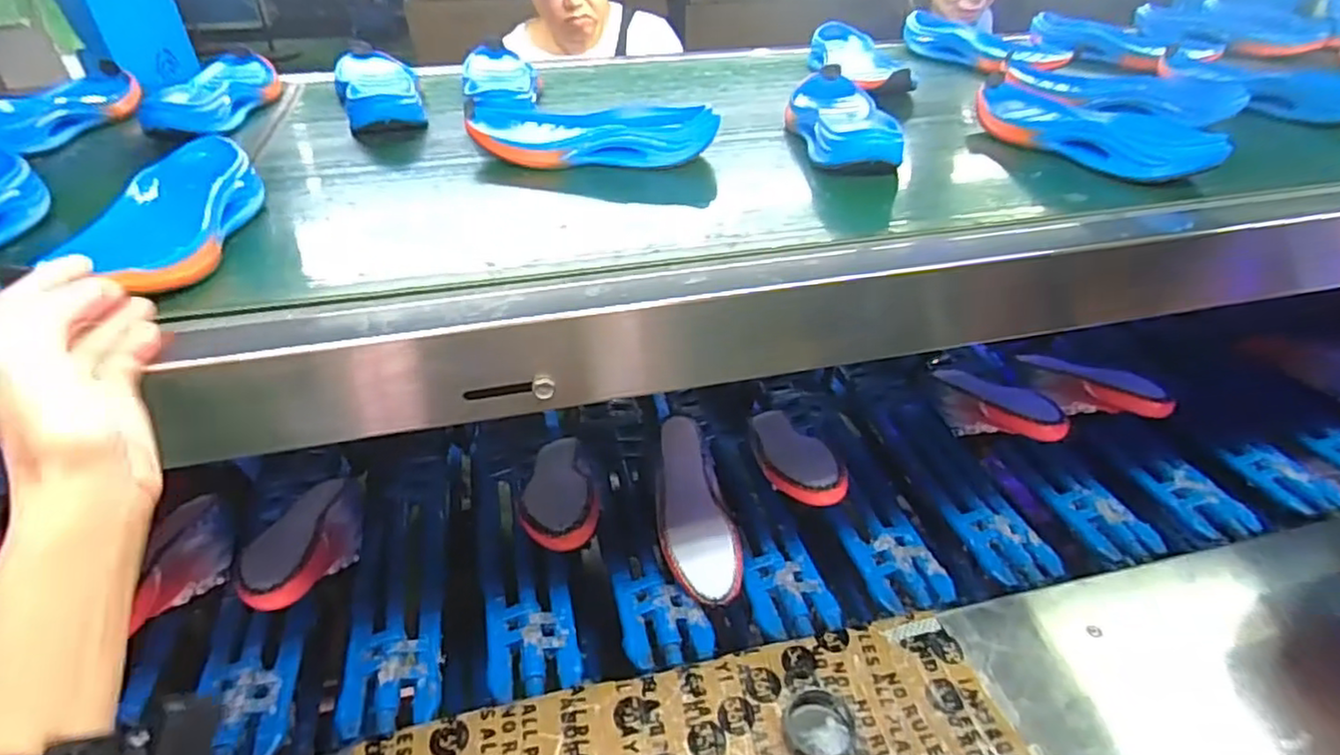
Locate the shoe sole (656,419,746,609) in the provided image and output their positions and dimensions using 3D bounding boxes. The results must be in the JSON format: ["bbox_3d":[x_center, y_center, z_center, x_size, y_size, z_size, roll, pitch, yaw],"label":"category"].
[{"bbox_3d":[0.025,0.147,0.792,0.082,0.027,0.221,-7,59,-11],"label":"shoe sole"}]

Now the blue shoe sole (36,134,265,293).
[{"bbox_3d":[-0.384,-0.122,0.518,0.092,0.047,0.211,-5,37,-8],"label":"blue shoe sole"}]

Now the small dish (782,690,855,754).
[{"bbox_3d":[0.130,0.307,0.595,0.059,0.019,0.062,1,36,0],"label":"small dish"}]

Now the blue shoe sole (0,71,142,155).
[{"bbox_3d":[-0.673,-0.292,0.737,0.115,0.023,0.251,14,35,-7],"label":"blue shoe sole"}]

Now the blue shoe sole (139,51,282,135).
[{"bbox_3d":[-0.521,-0.326,0.792,0.099,0.045,0.265,-8,37,-11],"label":"blue shoe sole"}]

